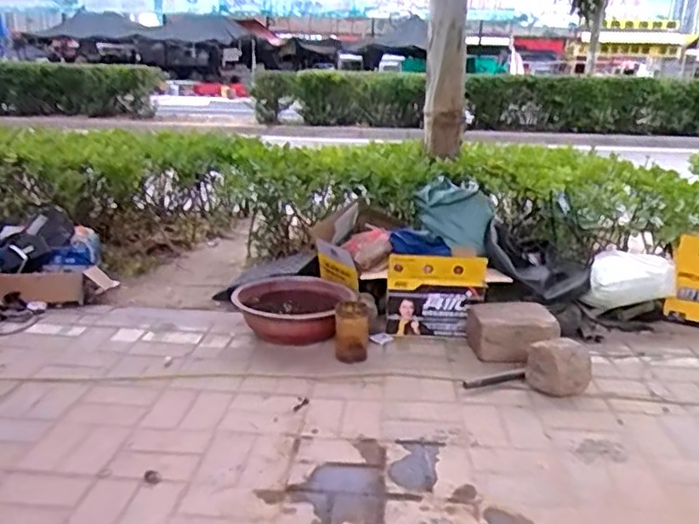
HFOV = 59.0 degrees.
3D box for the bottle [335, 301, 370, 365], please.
[{"bbox_3d":[0.006,0.206,1.804,0.097,0.154,0.095,1,18,-3],"label":"bottle"}]

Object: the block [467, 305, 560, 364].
[{"bbox_3d":[0.497,0.216,1.887,0.248,0.128,0.193,2,18,-1],"label":"block"}]

